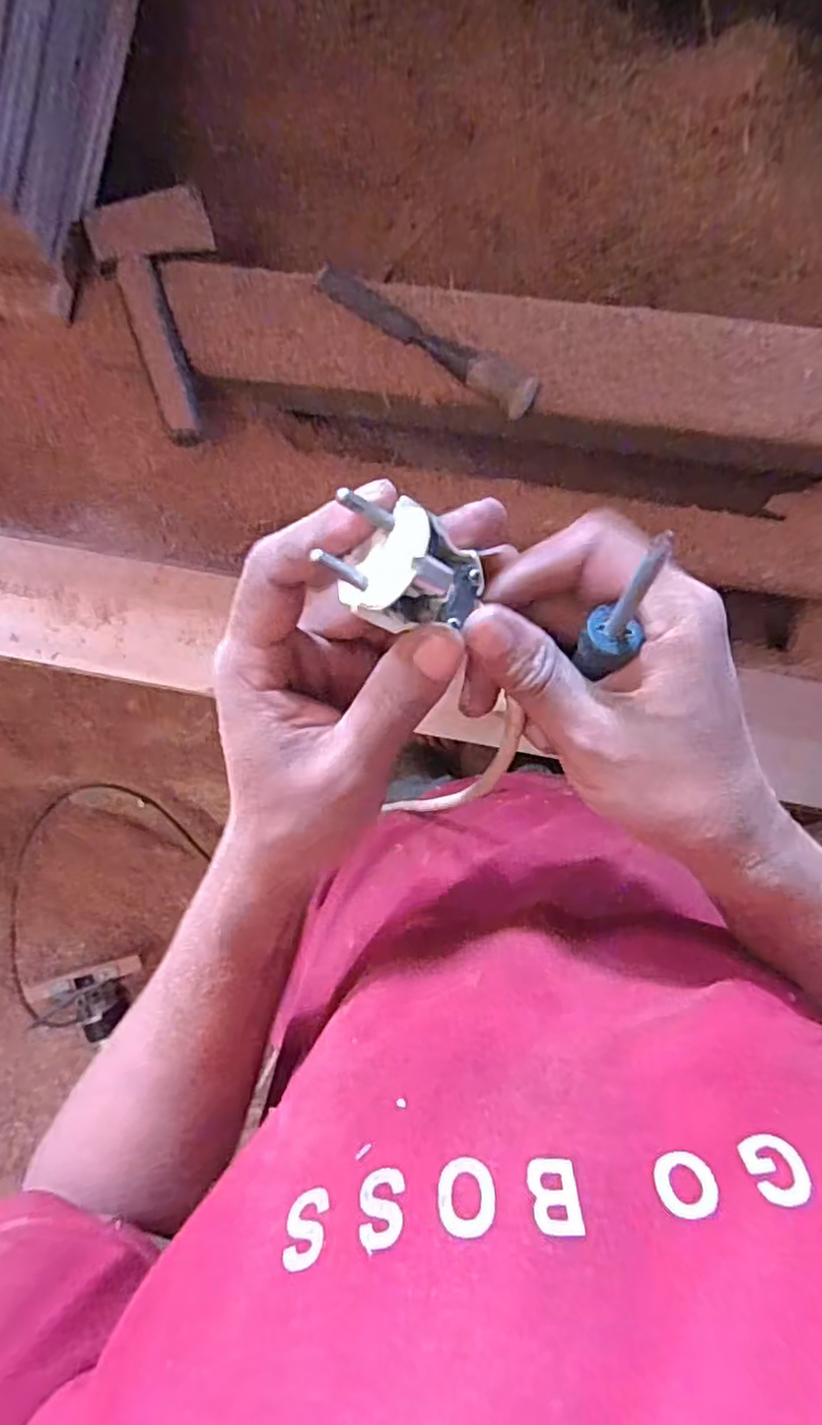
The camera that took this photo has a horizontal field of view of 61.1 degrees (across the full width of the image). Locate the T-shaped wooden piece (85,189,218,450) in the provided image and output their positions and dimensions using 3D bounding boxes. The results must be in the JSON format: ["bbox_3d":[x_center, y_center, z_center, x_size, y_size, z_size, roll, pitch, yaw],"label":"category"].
[{"bbox_3d":[-0.223,-0.392,0.686,0.110,0.028,0.231,-22,90,0],"label":"T-shaped wooden piece"}]

